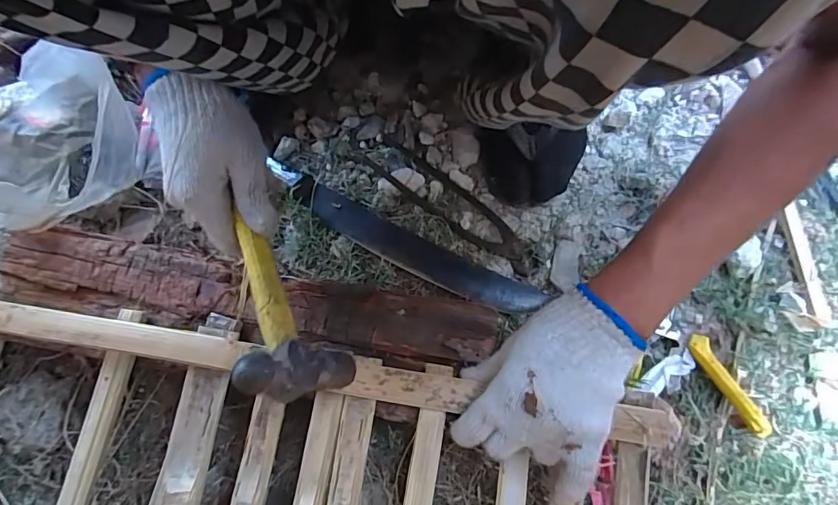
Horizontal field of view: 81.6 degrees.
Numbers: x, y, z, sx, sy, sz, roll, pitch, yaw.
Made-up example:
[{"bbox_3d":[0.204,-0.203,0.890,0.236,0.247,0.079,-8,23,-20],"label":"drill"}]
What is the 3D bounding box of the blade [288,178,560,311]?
[{"bbox_3d":[-0.006,-0.002,0.500,0.277,0.007,0.042,27,78,7],"label":"blade"}]

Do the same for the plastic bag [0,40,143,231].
[{"bbox_3d":[-0.405,-0.085,0.458,0.259,0.177,0.142,-37,79,-8],"label":"plastic bag"}]

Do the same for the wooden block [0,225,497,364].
[{"bbox_3d":[-0.163,0.042,0.464,0.464,0.047,0.067,9,77,3],"label":"wooden block"}]

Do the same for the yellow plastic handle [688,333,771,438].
[{"bbox_3d":[0.286,0.121,0.449,0.018,0.015,0.099,-29,78,-6],"label":"yellow plastic handle"}]

